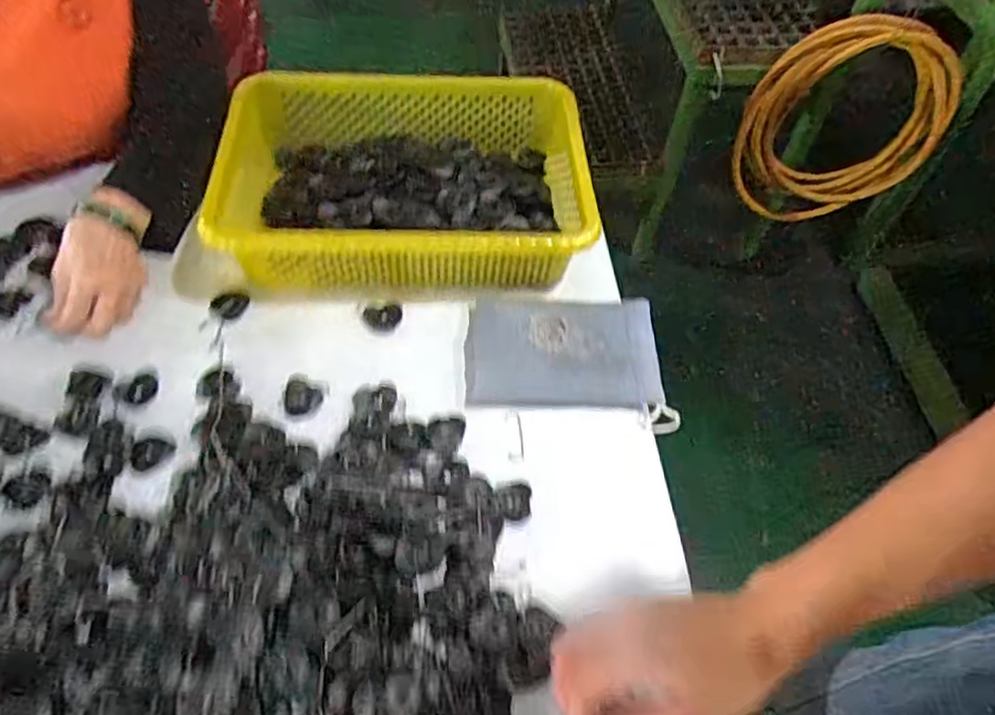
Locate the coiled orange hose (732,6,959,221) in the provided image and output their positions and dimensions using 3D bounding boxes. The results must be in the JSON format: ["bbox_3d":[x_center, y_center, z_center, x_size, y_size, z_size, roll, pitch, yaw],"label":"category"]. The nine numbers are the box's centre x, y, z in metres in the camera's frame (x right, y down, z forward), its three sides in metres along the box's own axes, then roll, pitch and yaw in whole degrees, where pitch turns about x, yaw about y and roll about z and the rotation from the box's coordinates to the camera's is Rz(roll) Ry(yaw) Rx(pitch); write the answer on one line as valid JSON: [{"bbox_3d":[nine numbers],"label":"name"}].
[{"bbox_3d":[0.621,-0.405,1.220,0.353,0.370,0.053,1,55,-2],"label":"coiled orange hose"}]

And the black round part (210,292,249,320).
[{"bbox_3d":[-0.254,-0.050,0.638,0.032,0.009,0.033,2,54,-3],"label":"black round part"}]

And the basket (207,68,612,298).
[{"bbox_3d":[-0.088,-0.176,0.698,0.350,0.093,0.270,1,54,-4],"label":"basket"}]

